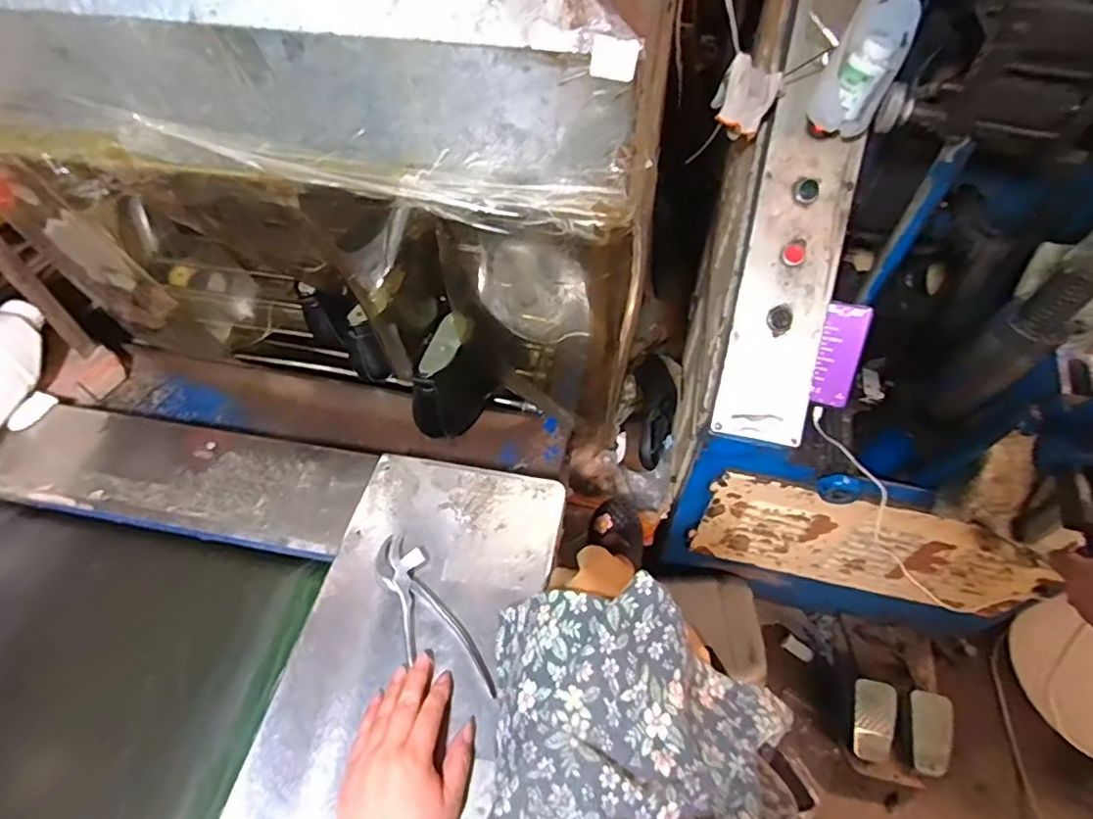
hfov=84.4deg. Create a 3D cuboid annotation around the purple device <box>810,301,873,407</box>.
[{"bbox_3d":[0.448,-0.083,0.922,0.062,0.155,0.016,10,13,7],"label":"purple device"}]

